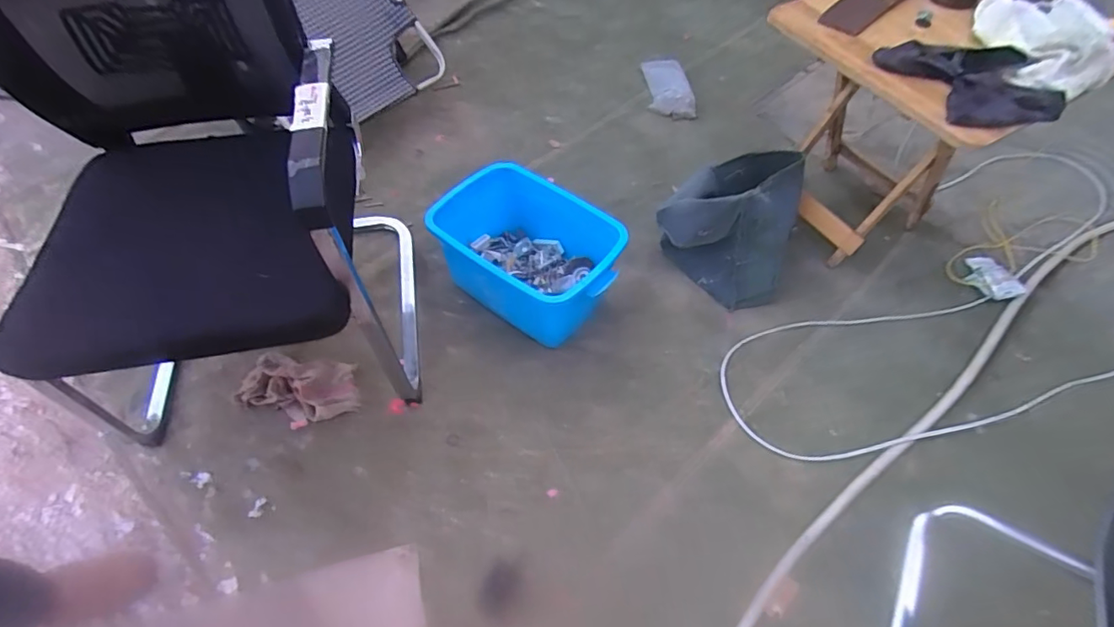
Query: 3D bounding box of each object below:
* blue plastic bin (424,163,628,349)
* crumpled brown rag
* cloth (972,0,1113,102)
[{"bbox_3d":[-0.064,-0.136,1.233,0.430,0.196,0.275,30,63,20],"label":"blue plastic bin"},{"bbox_3d":[-0.541,0.161,1.137,0.249,0.039,0.143,4,57,4],"label":"crumpled brown rag"},{"bbox_3d":[0.873,-0.508,0.964,0.232,0.056,0.288,33,62,19],"label":"cloth"}]

